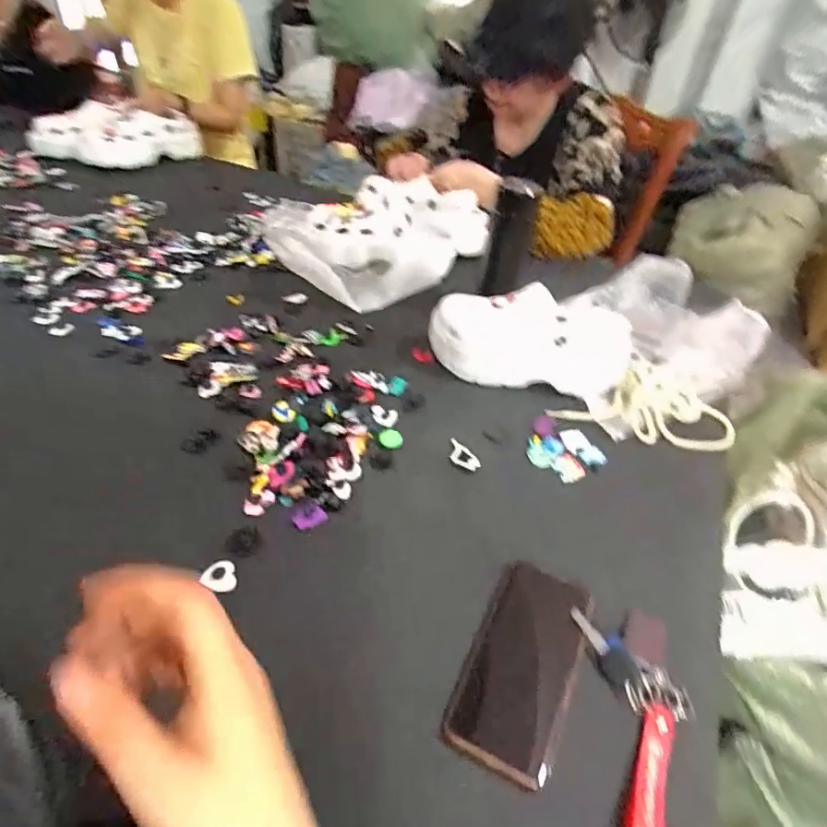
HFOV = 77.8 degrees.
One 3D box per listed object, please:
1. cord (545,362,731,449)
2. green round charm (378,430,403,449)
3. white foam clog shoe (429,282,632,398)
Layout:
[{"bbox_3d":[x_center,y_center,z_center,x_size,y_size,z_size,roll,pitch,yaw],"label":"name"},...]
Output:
[{"bbox_3d":[0.286,0.001,0.614,0.189,0.035,0.138,-19,48,-25],"label":"cord"},{"bbox_3d":[-0.025,0.028,0.572,0.026,0.006,0.024,3,42,-3],"label":"green round charm"},{"bbox_3d":[0.145,-0.100,0.657,0.240,0.094,0.108,3,42,-3],"label":"white foam clog shoe"}]

